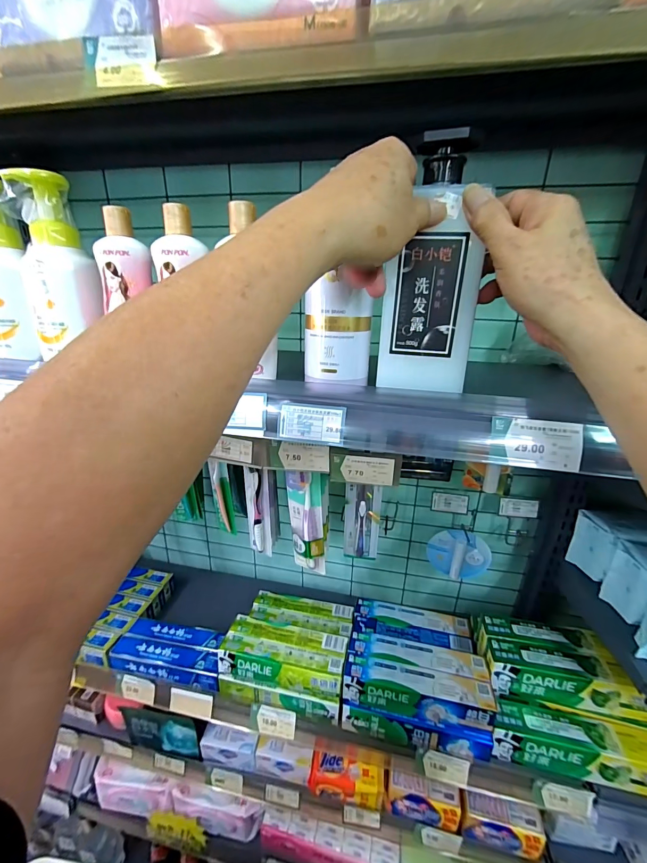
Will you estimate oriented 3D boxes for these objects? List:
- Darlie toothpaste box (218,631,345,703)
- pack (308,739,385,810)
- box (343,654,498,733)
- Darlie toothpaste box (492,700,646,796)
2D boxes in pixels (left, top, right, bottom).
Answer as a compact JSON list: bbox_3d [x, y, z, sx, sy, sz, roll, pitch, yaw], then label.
[{"bbox_3d":[-0.063,0.345,0.529,0.181,0.042,0.044,6,23,12],"label":"Darlie toothpaste box"},{"bbox_3d":[0.039,0.569,0.596,0.120,0.060,0.056,4,23,7],"label":"pack"},{"bbox_3d":[0.129,0.363,0.500,0.195,0.045,0.043,6,23,11],"label":"box"},{"bbox_3d":[0.344,0.417,0.476,0.228,0.053,0.058,6,23,12],"label":"Darlie toothpaste box"}]

